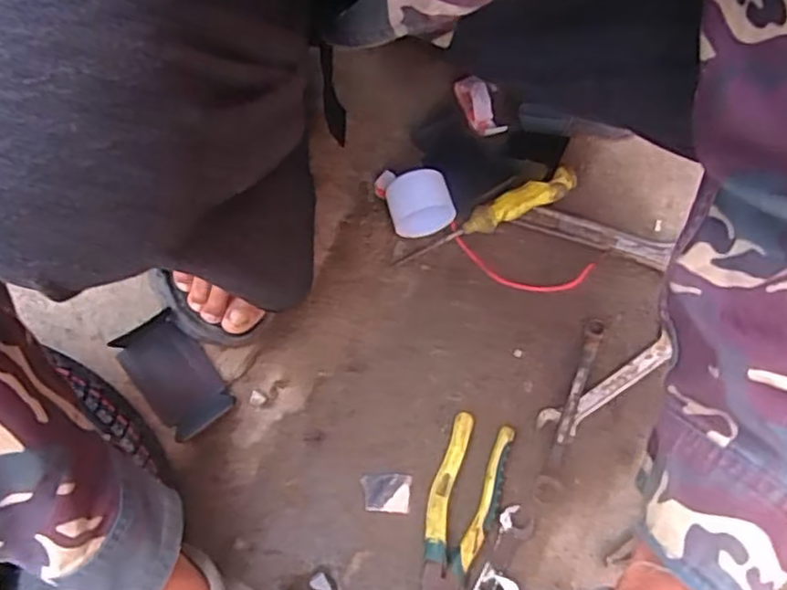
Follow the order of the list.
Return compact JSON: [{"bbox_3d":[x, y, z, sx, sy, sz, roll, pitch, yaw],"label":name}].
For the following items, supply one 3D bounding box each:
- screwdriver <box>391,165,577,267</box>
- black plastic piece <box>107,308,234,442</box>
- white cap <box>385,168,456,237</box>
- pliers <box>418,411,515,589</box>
[{"bbox_3d":[0.090,-0.075,0.654,0.189,0.028,0.024,-23,69,-8],"label":"screwdriver"},{"bbox_3d":[-0.191,0.070,0.586,0.064,0.025,0.103,-35,102,-10],"label":"black plastic piece"},{"bbox_3d":[0.025,-0.086,0.647,0.057,0.043,0.054,-13,71,-3],"label":"white cap"},{"bbox_3d":[0.053,0.199,0.571,0.056,0.018,0.189,15,69,7],"label":"pliers"}]

